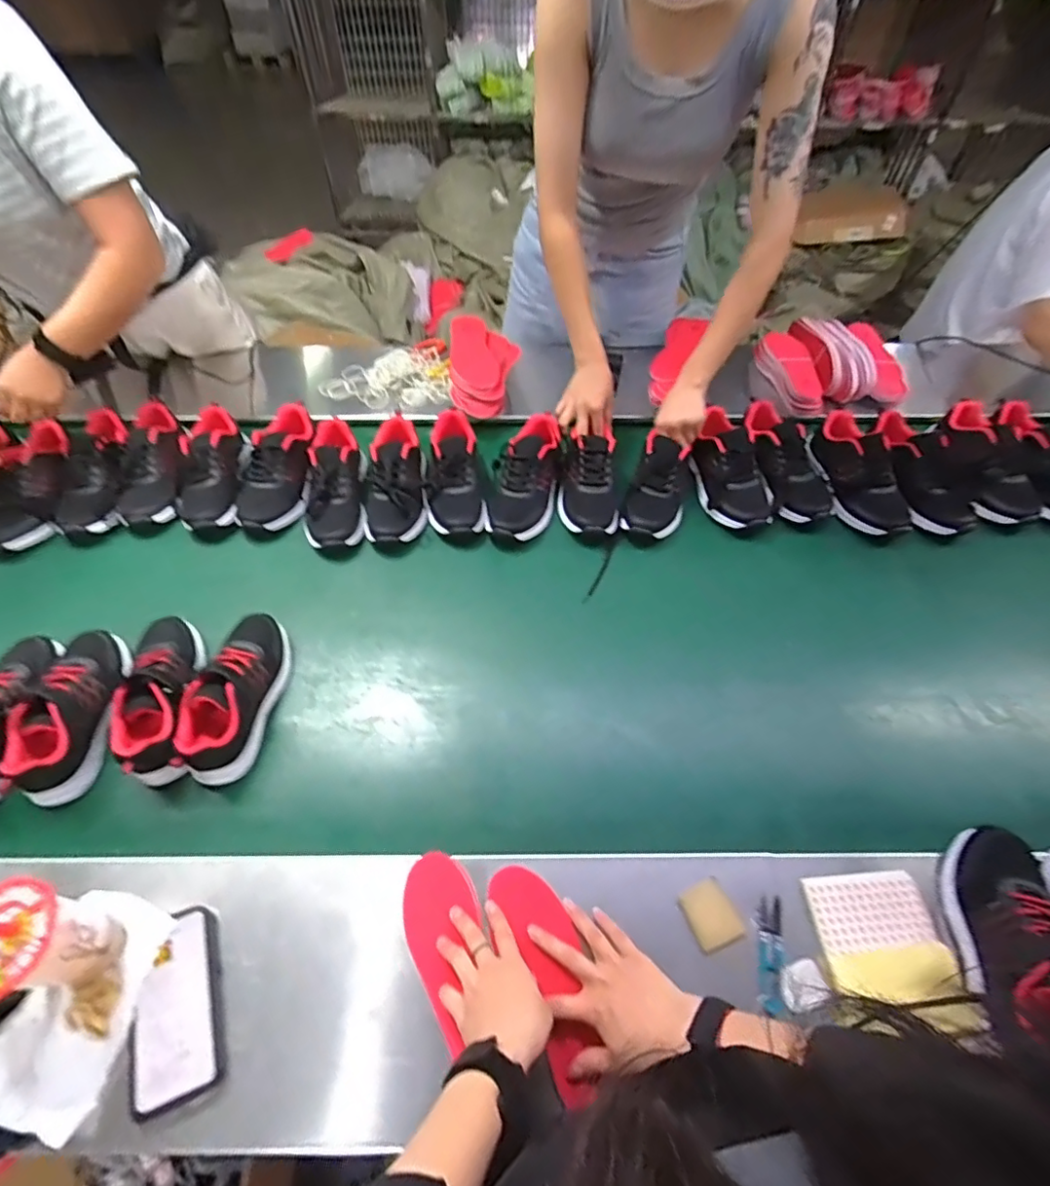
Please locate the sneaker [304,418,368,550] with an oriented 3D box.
[{"bbox_3d":[-0.318,-0.190,0.925,0.096,0.087,0.237,-6,55,-4],"label":"sneaker"}]

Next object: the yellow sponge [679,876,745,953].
[{"bbox_3d":[0.201,0.343,0.598,0.050,0.012,0.061,-18,57,-12],"label":"yellow sponge"}]

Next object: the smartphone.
[{"bbox_3d":[-0.344,0.405,0.551,0.078,0.008,0.158,-16,56,-11],"label":"smartphone"}]

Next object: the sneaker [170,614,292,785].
[{"bbox_3d":[-0.377,0.121,0.735,0.088,0.091,0.238,9,56,7],"label":"sneaker"}]

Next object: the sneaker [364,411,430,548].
[{"bbox_3d":[-0.221,-0.196,0.942,0.104,0.081,0.243,-1,55,0],"label":"sneaker"}]

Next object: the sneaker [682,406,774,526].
[{"bbox_3d":[0.350,-0.216,0.956,0.107,0.096,0.234,-6,55,-4],"label":"sneaker"}]

